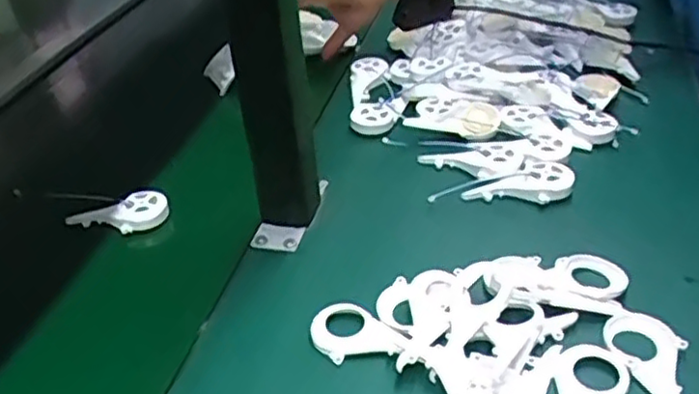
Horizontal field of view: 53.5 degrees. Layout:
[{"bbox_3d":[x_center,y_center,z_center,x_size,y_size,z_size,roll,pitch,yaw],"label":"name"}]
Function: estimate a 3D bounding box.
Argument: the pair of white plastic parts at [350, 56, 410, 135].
[{"bbox_3d":[0.030,-0.112,0.749,0.057,0.023,0.151,-3,35,2],"label":"pair of white plastic parts"}]

